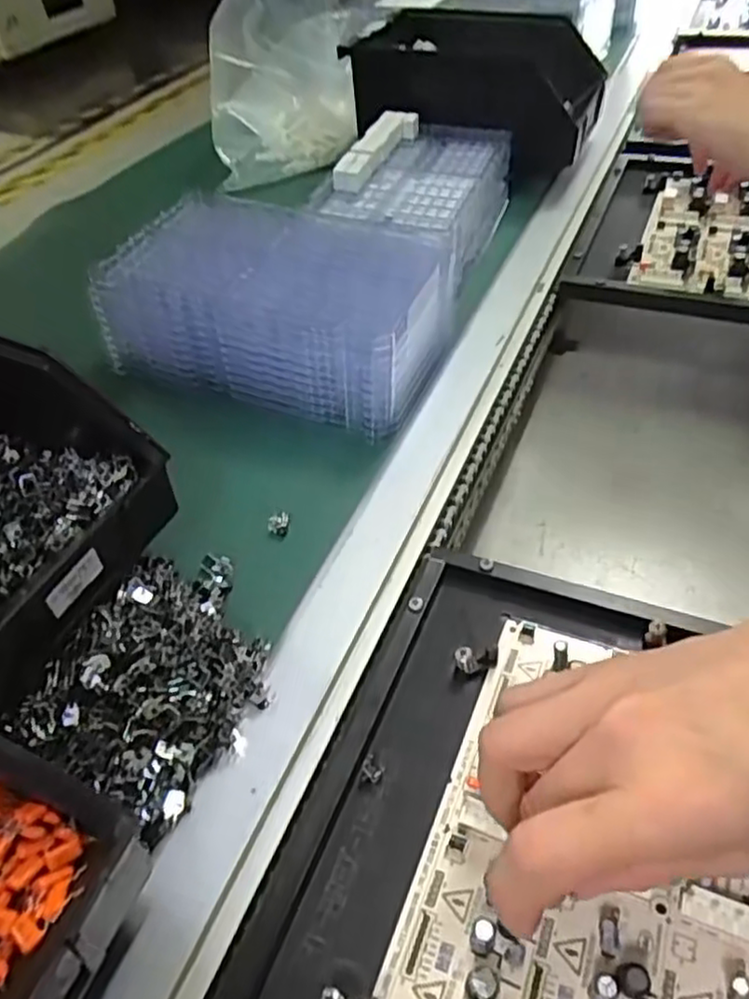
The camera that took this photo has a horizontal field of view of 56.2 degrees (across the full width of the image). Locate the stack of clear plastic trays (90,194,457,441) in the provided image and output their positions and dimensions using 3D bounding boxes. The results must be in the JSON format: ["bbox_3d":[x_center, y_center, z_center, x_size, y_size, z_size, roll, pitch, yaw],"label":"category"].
[{"bbox_3d":[-0.057,-0.134,0.482,0.210,0.081,0.146,15,50,19],"label":"stack of clear plastic trays"}]

